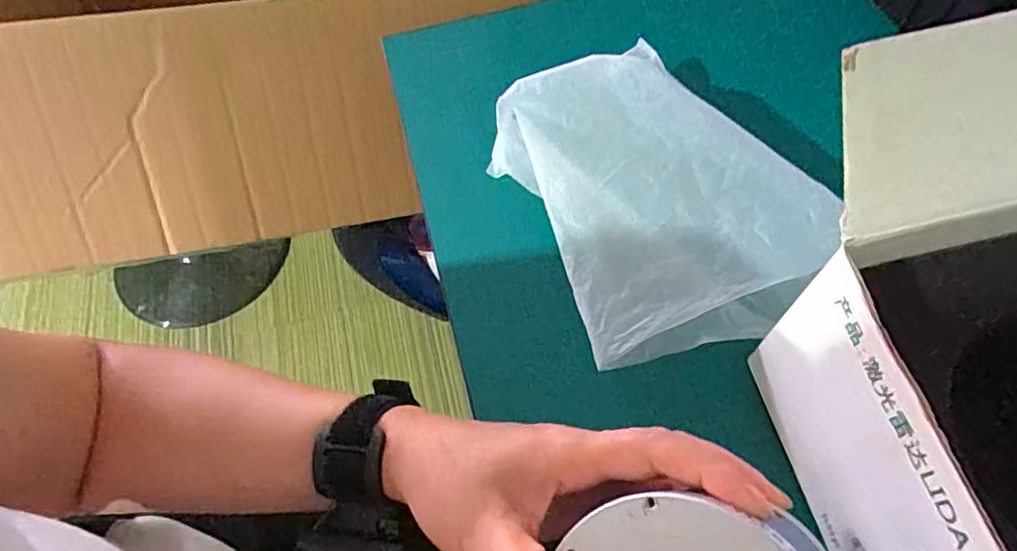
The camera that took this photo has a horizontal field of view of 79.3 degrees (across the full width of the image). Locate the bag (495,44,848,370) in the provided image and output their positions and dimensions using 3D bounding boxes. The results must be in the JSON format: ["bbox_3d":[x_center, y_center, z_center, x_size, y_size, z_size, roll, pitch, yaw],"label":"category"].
[{"bbox_3d":[0.084,-0.053,0.365,0.143,0.041,0.202,-23,63,-8],"label":"bag"}]

